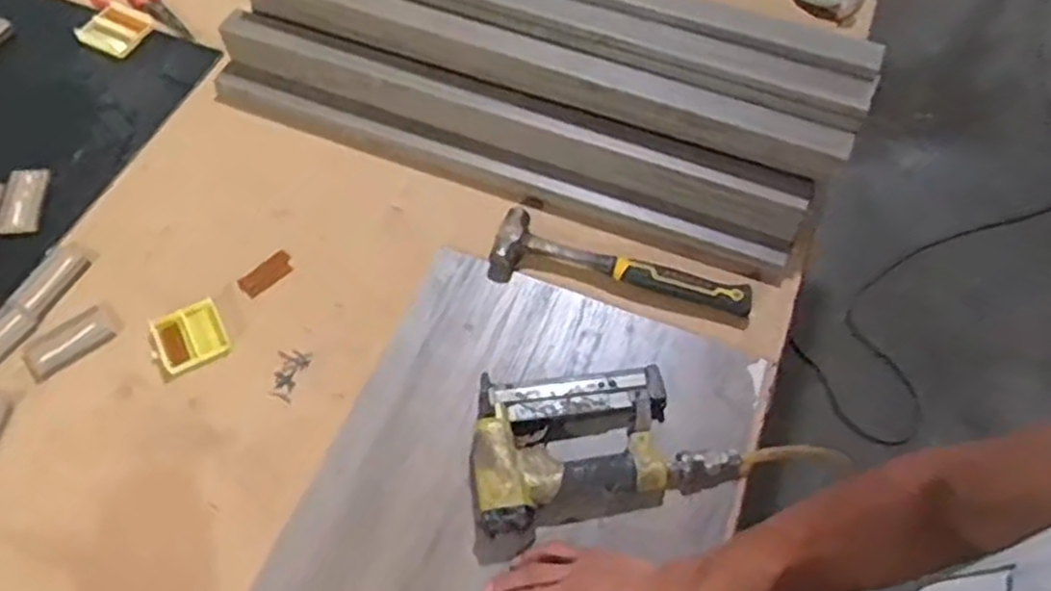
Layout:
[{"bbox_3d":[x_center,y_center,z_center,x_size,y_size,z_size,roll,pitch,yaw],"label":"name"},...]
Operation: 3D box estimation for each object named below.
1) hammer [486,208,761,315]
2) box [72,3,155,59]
[{"bbox_3d":[0.102,-0.026,0.826,0.277,0.026,0.080,15,59,6],"label":"hammer"},{"bbox_3d":[-0.540,-0.352,1.013,0.078,0.020,0.076,27,61,13],"label":"box"}]

